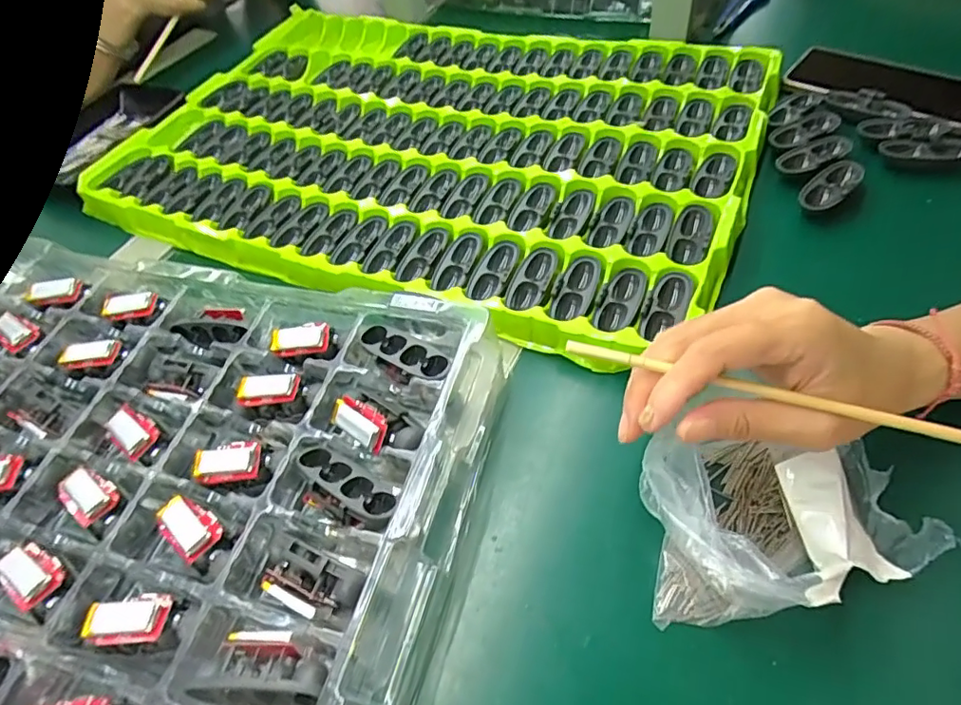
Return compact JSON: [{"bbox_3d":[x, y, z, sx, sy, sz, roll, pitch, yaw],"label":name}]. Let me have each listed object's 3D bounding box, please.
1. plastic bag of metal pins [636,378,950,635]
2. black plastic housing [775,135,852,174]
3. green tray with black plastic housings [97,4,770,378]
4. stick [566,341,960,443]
[{"bbox_3d":[0.155,0.079,0.277,0.139,0.043,0.098,-6,54,4],"label":"plastic bag of metal pins"},{"bbox_3d":[0.284,-0.164,0.458,0.069,0.015,0.028,-16,53,-3],"label":"black plastic housing"},{"bbox_3d":[-0.054,-0.215,0.523,0.582,0.029,0.405,14,58,18],"label":"green tray with black plastic housings"},{"bbox_3d":[0.132,0.018,0.236,0.190,0.006,0.006,13,57,14],"label":"stick"}]

